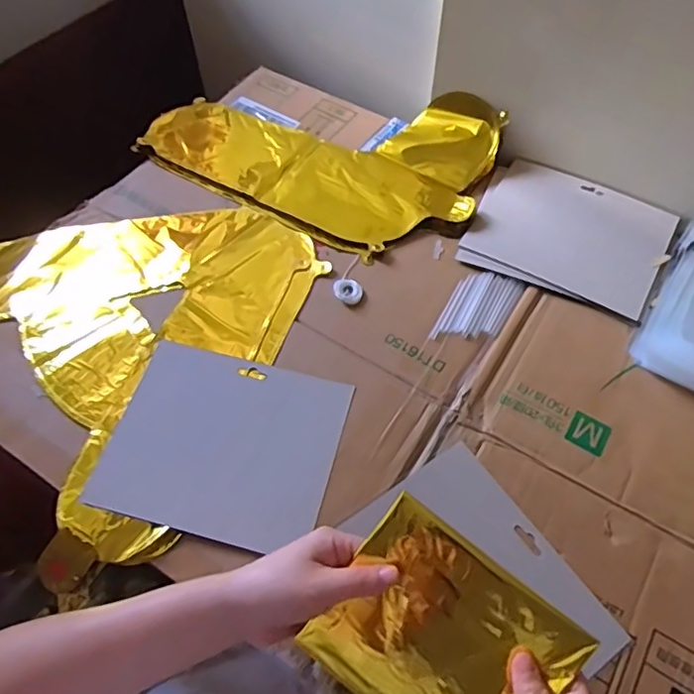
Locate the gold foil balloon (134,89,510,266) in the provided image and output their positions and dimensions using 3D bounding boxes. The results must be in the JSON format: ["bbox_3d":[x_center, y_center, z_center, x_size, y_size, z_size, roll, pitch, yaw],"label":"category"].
[{"bbox_3d":[-0.036,-0.247,0.691,0.394,0.044,0.230,27,63,15],"label":"gold foil balloon"}]

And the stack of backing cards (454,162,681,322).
[{"bbox_3d":[0.243,-0.127,0.640,0.201,0.007,0.168,22,61,13],"label":"stack of backing cards"}]

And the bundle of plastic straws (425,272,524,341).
[{"bbox_3d":[0.132,-0.039,0.591,0.060,0.004,0.101,27,63,16],"label":"bundle of plastic straws"}]

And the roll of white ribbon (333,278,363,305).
[{"bbox_3d":[0.001,-0.057,0.596,0.026,0.006,0.032,-36,65,-20],"label":"roll of white ribbon"}]

